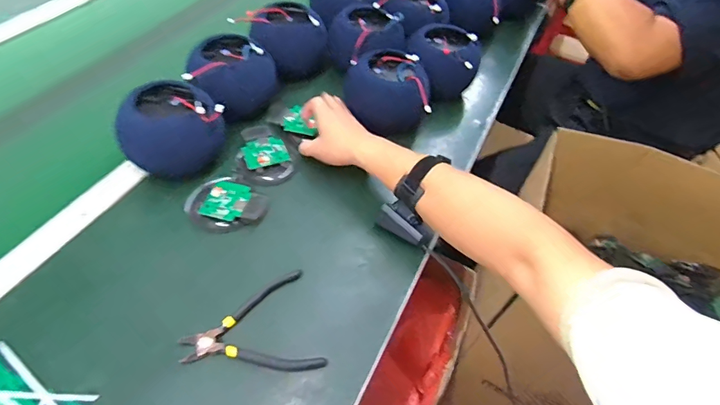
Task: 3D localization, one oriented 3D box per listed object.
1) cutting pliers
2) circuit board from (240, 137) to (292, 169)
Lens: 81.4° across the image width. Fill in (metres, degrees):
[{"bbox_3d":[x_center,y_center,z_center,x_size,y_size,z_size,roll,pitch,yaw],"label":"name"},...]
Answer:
[{"bbox_3d":[-0.119,0.141,0.454,0.138,0.020,0.110,-11,53,-14],"label":"cutting pliers"},{"bbox_3d":[-0.139,-0.074,0.610,0.063,0.010,0.056,-22,57,-22],"label":"circuit board"}]

